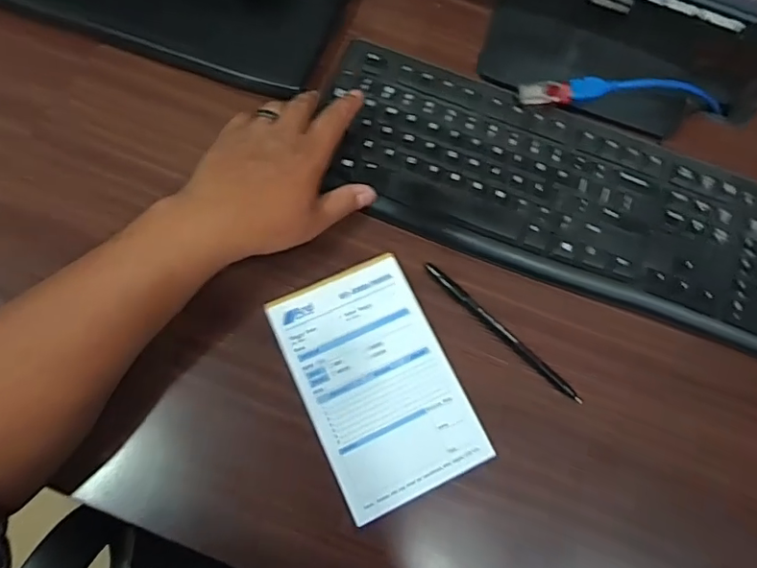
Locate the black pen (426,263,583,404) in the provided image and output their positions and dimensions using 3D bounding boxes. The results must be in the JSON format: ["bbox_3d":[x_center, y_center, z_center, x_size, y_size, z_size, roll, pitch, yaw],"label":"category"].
[{"bbox_3d":[0.093,0.035,0.407,0.151,0.004,0.008,43,76,11],"label":"black pen"}]

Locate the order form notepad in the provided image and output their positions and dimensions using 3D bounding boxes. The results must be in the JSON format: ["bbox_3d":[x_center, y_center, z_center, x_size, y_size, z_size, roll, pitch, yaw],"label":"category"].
[{"bbox_3d":[-0.002,0.069,0.390,0.105,0.011,0.166,-23,75,-9],"label":"order form notepad"}]

